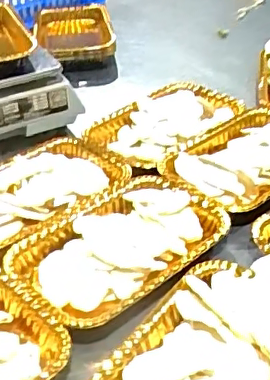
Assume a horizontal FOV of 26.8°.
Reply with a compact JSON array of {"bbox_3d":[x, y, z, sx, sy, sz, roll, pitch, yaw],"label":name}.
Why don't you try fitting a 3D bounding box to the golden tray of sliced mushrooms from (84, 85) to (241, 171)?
[{"bbox_3d":[0.031,-0.078,0.682,0.121,0.032,0.198,27,47,34],"label":"golden tray of sliced mushrooms"}]

